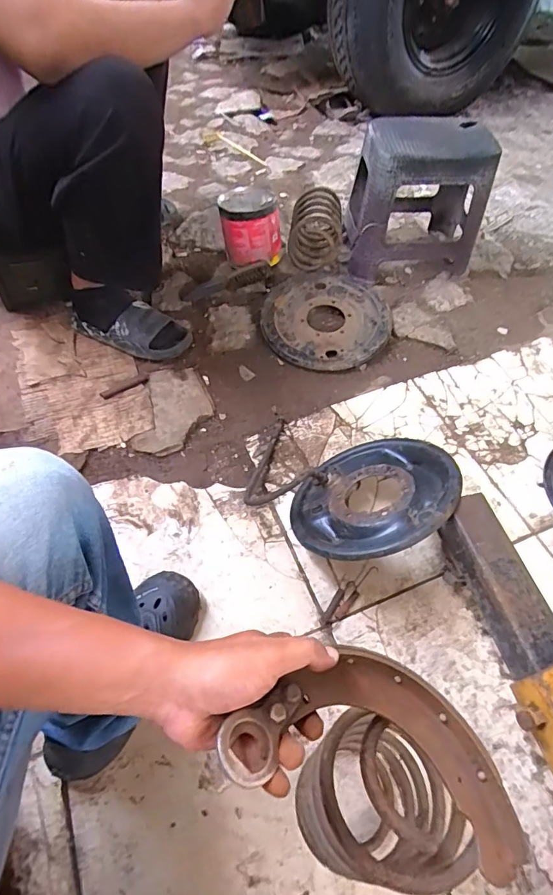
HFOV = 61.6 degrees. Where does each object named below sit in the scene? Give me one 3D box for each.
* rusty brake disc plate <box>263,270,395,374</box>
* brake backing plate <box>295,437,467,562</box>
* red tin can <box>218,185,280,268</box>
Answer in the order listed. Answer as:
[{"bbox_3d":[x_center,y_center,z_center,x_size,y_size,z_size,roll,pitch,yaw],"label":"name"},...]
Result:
[{"bbox_3d":[0.116,-0.310,1.125,0.294,0.057,0.312,-1,55,2],"label":"rusty brake disc plate"},{"bbox_3d":[0.157,0.076,0.744,0.259,0.028,0.266,-20,30,12],"label":"brake backing plate"},{"bbox_3d":[-0.068,-0.580,1.233,0.152,0.153,0.163,-5,55,-2],"label":"red tin can"}]

